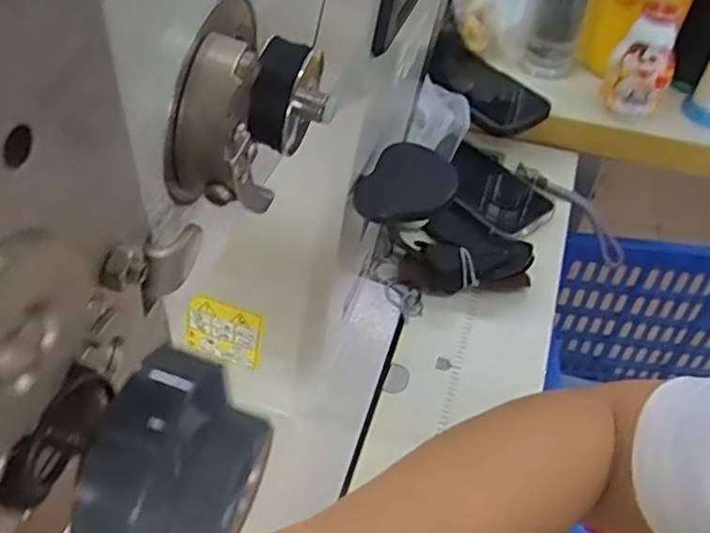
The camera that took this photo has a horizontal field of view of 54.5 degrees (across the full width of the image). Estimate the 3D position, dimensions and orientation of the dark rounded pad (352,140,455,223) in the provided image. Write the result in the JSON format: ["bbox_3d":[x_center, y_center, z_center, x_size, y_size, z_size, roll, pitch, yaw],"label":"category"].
[{"bbox_3d":[0.022,-0.043,0.347,0.053,0.009,0.047,-18,50,-18],"label":"dark rounded pad"}]

